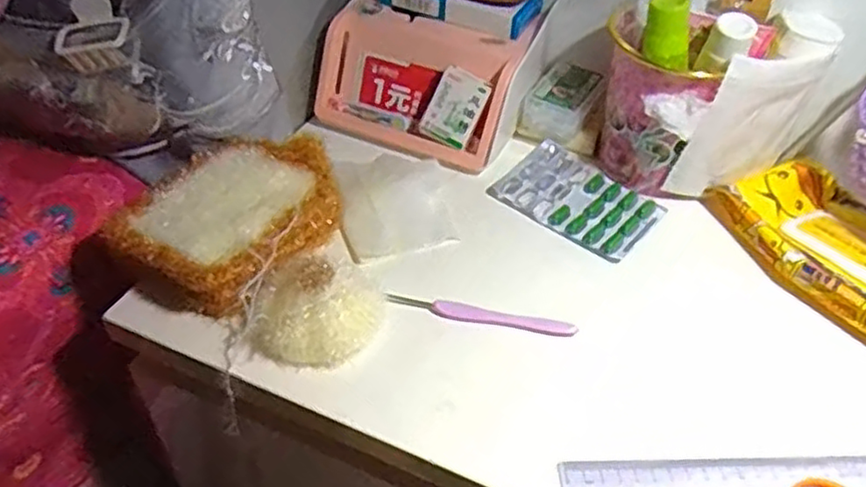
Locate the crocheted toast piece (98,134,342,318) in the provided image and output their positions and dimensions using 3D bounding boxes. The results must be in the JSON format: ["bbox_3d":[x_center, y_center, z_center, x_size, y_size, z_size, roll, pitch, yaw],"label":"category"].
[{"bbox_3d":[-0.144,-0.016,0.492,0.121,0.046,0.158,21,46,17],"label":"crocheted toast piece"}]

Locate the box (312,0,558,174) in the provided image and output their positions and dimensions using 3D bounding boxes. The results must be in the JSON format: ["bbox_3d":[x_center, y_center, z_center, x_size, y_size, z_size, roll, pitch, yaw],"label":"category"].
[{"bbox_3d":[-0.009,-0.144,0.597,0.167,0.083,0.108,18,45,14],"label":"box"}]

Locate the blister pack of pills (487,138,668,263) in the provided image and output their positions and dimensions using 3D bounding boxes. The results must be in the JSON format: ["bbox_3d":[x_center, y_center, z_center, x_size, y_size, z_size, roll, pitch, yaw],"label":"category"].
[{"bbox_3d":[0.118,-0.038,0.561,0.118,0.013,0.083,33,51,27],"label":"blister pack of pills"}]

